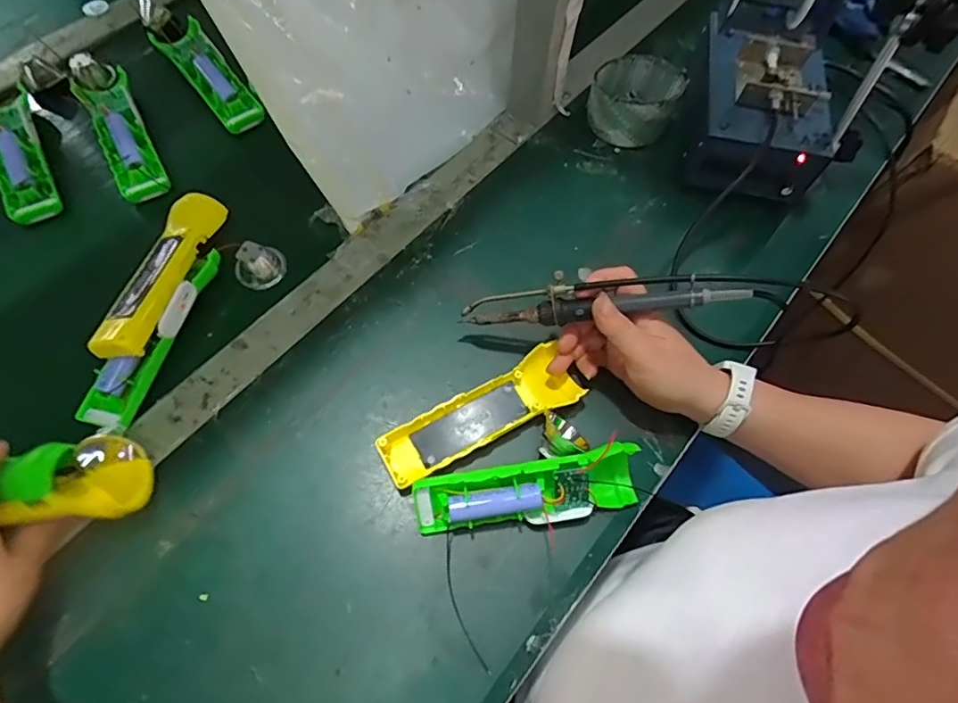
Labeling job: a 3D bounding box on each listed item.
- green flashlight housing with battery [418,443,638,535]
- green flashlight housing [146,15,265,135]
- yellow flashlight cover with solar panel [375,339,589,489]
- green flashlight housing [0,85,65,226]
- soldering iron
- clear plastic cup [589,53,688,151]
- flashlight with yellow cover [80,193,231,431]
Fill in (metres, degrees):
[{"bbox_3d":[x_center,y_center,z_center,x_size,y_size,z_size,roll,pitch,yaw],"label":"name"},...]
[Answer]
[{"bbox_3d":[0.038,0.104,0.397,0.162,0.041,0.042,-9,67,-7],"label":"green flashlight housing with battery"},{"bbox_3d":[-0.279,-0.285,0.567,0.044,0.028,0.158,-36,72,-17],"label":"green flashlight housing"},{"bbox_3d":[0.001,0.049,0.427,0.160,0.022,0.047,-26,70,-11],"label":"yellow flashlight cover with solar panel"},{"bbox_3d":[-0.440,-0.194,0.517,0.050,0.022,0.157,-29,70,-15],"label":"green flashlight housing"},{"bbox_3d":[0.084,-0.040,0.404,0.204,0.026,0.026,-4,64,18],"label":"soldering iron"},{"bbox_3d":[0.157,-0.257,0.557,0.083,0.053,0.083,1,66,-3],"label":"clear plastic cup"},{"bbox_3d":[-0.261,-0.043,0.445,0.056,0.046,0.208,12,66,2],"label":"flashlight with yellow cover"}]

